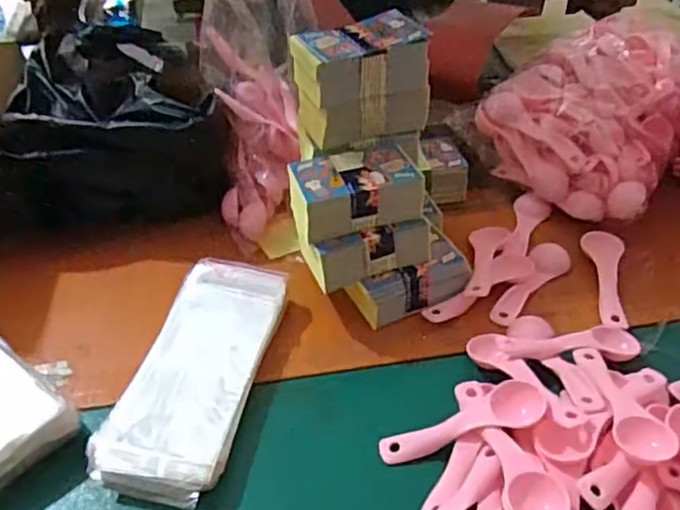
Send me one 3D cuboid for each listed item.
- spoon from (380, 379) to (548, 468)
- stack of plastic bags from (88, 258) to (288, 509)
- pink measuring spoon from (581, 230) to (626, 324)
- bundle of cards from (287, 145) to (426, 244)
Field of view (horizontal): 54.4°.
[{"bbox_3d":[0.082,0.114,0.447,0.112,0.010,0.030,-21,42,1],"label":"spoon"},{"bbox_3d":[-0.103,0.080,0.479,0.086,0.024,0.198,9,41,9],"label":"stack of plastic bags"},{"bbox_3d":[0.229,0.016,0.572,0.030,0.016,0.112,9,41,9],"label":"pink measuring spoon"},{"bbox_3d":[0.009,-0.053,0.518,0.100,0.036,0.064,-10,42,-13],"label":"bundle of cards"}]

